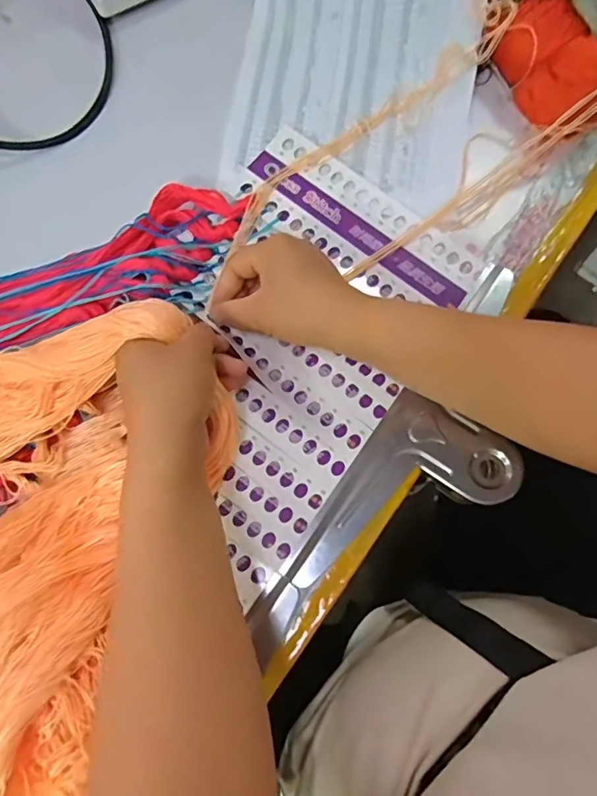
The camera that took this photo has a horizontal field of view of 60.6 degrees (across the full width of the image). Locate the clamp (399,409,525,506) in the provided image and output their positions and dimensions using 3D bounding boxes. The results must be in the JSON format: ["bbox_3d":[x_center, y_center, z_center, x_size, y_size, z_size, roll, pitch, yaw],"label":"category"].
[{"bbox_3d":[0.121,0.044,0.384,0.092,0.018,0.055,31,81,7],"label":"clamp"}]

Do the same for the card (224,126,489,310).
[{"bbox_3d":[0.049,-0.146,0.434,0.214,0.006,0.081,38,82,8],"label":"card"}]

